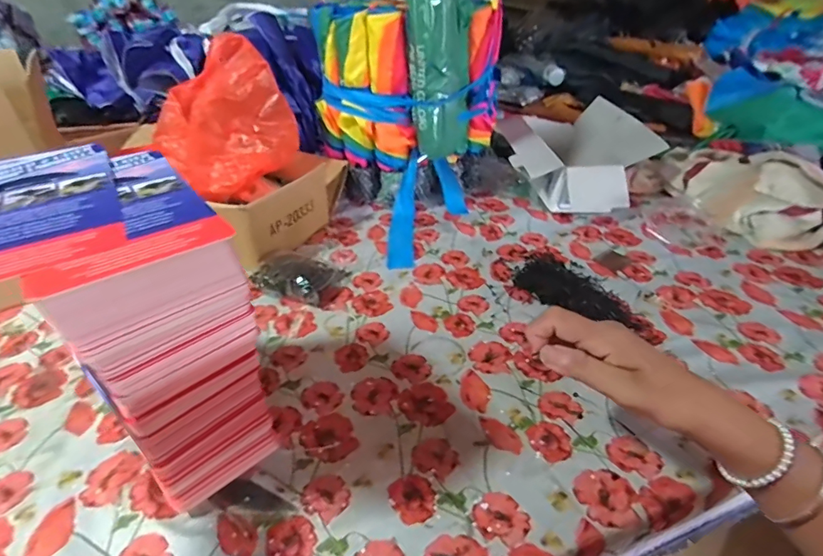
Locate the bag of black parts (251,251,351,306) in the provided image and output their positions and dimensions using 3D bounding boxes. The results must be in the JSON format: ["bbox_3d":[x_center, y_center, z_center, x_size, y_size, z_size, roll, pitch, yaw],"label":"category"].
[{"bbox_3d":[-0.152,-0.011,0.615,0.109,0.034,0.086,15,39,20],"label":"bag of black parts"}]

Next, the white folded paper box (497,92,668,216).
[{"bbox_3d":[0.284,-0.225,0.823,0.195,0.119,0.287,-11,37,-13],"label":"white folded paper box"}]

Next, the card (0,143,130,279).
[{"bbox_3d":[-0.221,-0.043,0.271,0.086,0.005,0.158,-21,41,-25],"label":"card"}]

